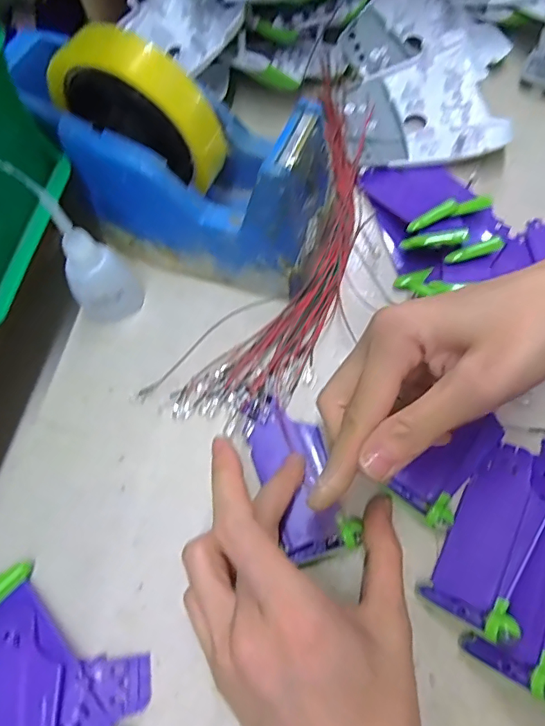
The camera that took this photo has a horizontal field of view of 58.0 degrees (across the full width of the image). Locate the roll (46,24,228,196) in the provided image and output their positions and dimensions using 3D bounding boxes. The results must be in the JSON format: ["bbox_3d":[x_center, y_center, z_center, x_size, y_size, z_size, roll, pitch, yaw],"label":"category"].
[{"bbox_3d":[-0.072,-0.131,0.267,0.094,0.080,0.027,22,68,14],"label":"roll"}]

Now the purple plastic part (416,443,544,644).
[{"bbox_3d":[0.108,0.080,0.234,0.041,0.006,0.087,18,65,41],"label":"purple plastic part"}]

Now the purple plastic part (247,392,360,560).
[{"bbox_3d":[0.013,0.058,0.258,0.037,0.008,0.083,-22,61,-6],"label":"purple plastic part"}]

